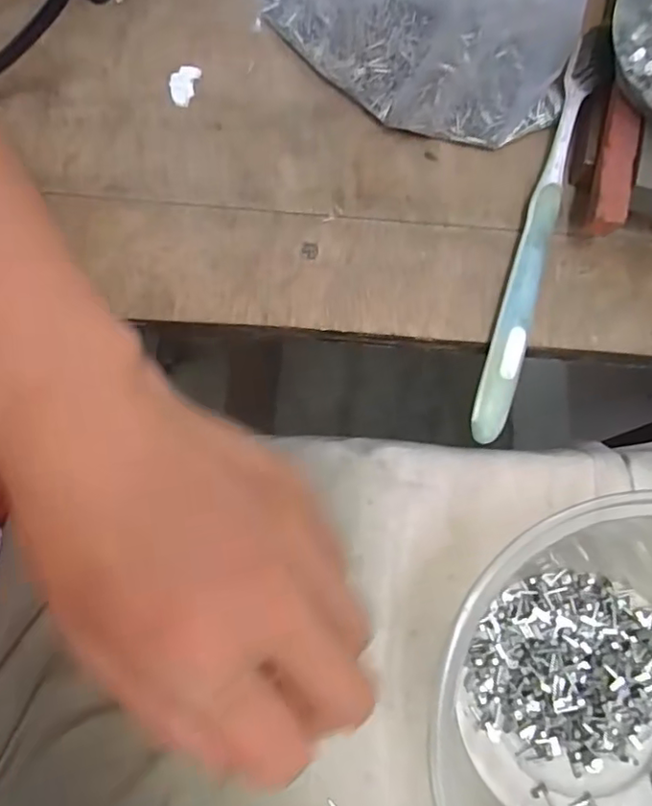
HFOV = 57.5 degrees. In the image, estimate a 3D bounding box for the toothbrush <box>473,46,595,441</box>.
[{"bbox_3d":[0.085,-0.066,0.241,0.013,0.016,0.169,17,75,3],"label":"toothbrush"}]

